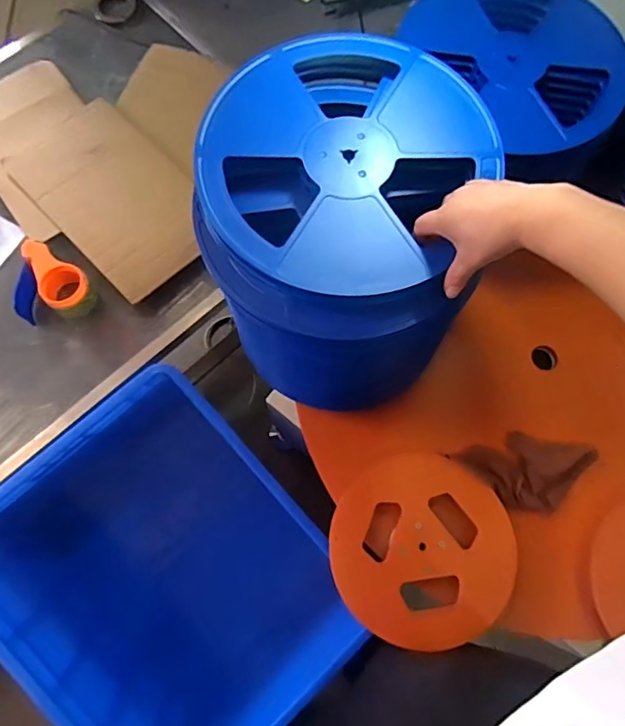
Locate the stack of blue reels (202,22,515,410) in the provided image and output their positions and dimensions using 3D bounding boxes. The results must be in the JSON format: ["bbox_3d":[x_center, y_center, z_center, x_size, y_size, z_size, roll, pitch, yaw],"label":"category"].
[{"bbox_3d":[0.031,-0.155,0.688,0.310,0.319,0.358,7,74,2],"label":"stack of blue reels"}]

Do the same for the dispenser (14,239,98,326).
[{"bbox_3d":[-0.480,-0.155,0.954,0.126,0.065,0.143,-18,74,-6],"label":"dispenser"}]

